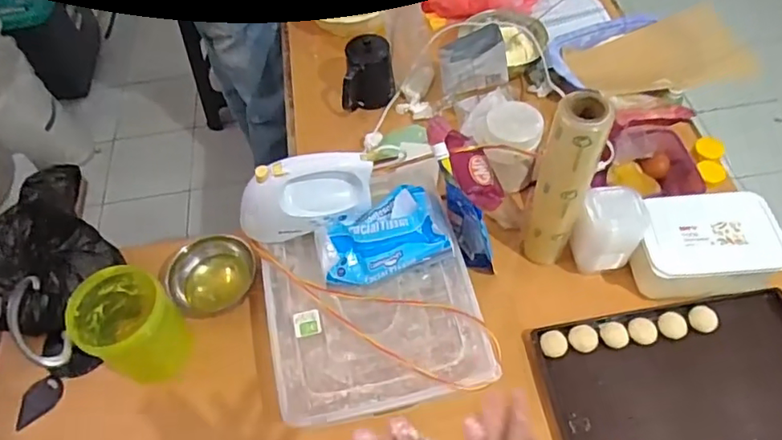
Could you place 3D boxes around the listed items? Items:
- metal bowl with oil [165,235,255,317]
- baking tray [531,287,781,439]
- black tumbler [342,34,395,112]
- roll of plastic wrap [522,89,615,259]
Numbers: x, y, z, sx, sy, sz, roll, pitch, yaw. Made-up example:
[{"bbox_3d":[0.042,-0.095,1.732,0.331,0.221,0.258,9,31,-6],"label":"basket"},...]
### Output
[{"bbox_3d":[-0.271,0.084,0.869,0.132,0.056,0.100,-34,60,-17],"label":"metal bowl with oil"},{"bbox_3d":[0.402,0.225,0.759,0.365,0.024,0.238,-10,56,-2],"label":"baking tray"},{"bbox_3d":[-0.041,-0.269,1.048,0.083,0.103,0.107,5,57,8],"label":"black tumbler"},{"bbox_3d":[0.232,-0.042,0.775,0.072,0.296,0.060,18,59,15],"label":"roll of plastic wrap"}]

